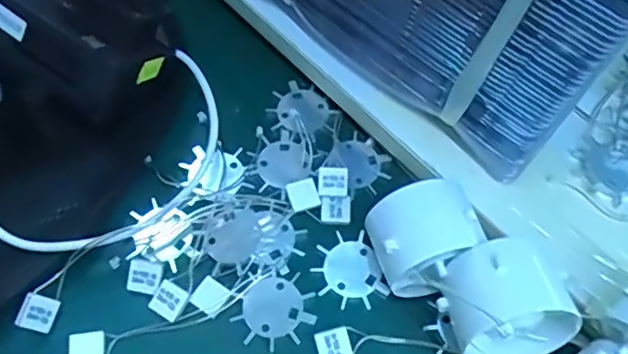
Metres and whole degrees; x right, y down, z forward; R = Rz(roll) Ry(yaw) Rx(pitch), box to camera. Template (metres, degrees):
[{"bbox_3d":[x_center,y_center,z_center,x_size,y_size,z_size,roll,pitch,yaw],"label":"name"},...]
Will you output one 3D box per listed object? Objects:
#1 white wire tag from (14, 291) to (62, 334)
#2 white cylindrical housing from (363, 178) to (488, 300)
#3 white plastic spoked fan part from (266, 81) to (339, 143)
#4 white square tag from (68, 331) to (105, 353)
[{"bbox_3d":[-0.127,0.063,0.272,0.004,0.017,0.016,12,77,47],"label":"white wire tag"},{"bbox_3d":[0.050,0.029,0.277,0.049,0.041,0.043,-26,68,-9],"label":"white cylindrical housing"},{"bbox_3d":[-0.006,-0.037,0.336,0.038,0.007,0.034,17,63,5],"label":"white plastic spoked fan part"},{"bbox_3d":[-0.104,0.080,0.271,0.016,0.004,0.016,-4,82,-10],"label":"white square tag"}]

